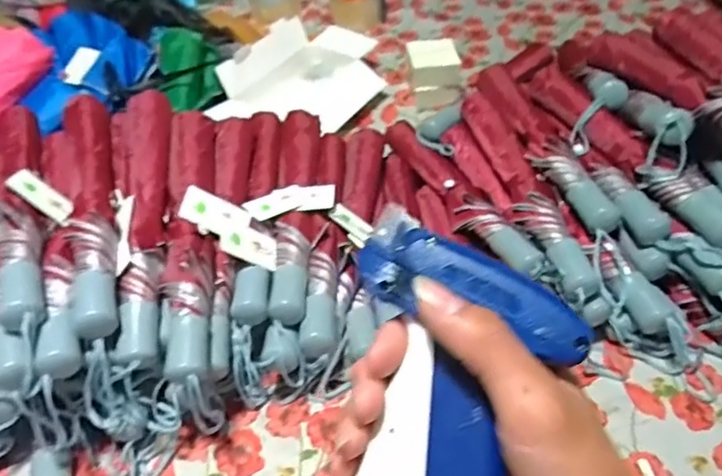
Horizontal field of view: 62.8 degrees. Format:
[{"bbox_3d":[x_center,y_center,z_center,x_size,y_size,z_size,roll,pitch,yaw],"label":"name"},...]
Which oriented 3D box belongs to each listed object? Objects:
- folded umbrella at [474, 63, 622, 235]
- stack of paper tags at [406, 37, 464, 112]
[{"bbox_3d":[0.228,-0.125,0.760,0.057,0.046,0.345,-13,47,-6],"label":"folded umbrella"},{"bbox_3d":[0.123,-0.269,0.976,0.087,0.075,0.074,-1,47,5],"label":"stack of paper tags"}]

